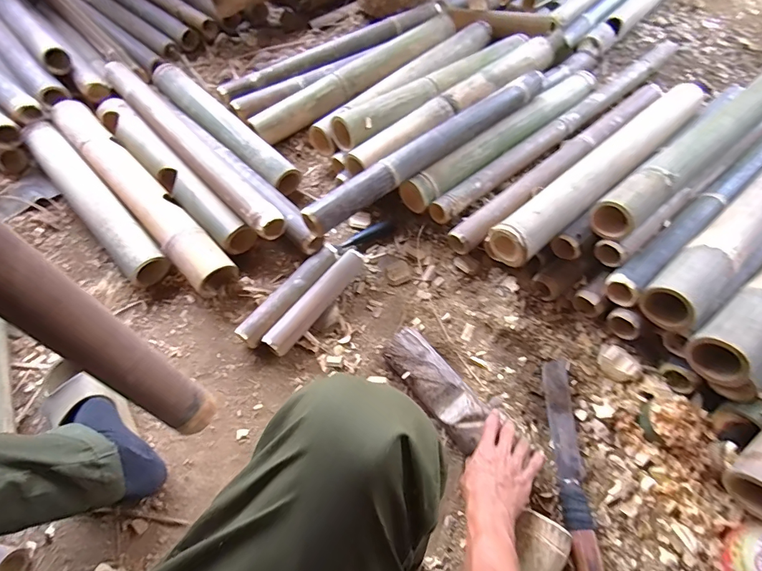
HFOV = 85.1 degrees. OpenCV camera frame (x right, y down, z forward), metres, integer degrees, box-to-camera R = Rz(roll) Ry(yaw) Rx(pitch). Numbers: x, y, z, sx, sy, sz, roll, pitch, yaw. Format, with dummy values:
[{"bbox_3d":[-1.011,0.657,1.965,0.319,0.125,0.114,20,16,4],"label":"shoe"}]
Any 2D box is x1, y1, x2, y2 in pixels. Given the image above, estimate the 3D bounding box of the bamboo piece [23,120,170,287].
[{"bbox_3d":[-0.602,-0.180,0.873,0.074,0.097,0.471,-39,67,-19],"label":"bamboo piece"}]

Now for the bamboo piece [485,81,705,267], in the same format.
[{"bbox_3d":[0.443,-0.240,0.813,0.606,0.066,0.092,-36,67,-19],"label":"bamboo piece"}]

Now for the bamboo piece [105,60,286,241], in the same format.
[{"bbox_3d":[-0.409,-0.296,0.876,0.062,0.071,0.618,-40,68,-20],"label":"bamboo piece"}]

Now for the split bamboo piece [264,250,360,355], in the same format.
[{"bbox_3d":[-0.117,0.029,0.774,0.048,0.042,0.240,33,66,18],"label":"split bamboo piece"}]

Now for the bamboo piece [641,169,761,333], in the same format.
[{"bbox_3d":[0.667,-0.132,0.737,0.587,0.070,0.082,-36,67,-19],"label":"bamboo piece"}]

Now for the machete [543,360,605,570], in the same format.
[{"bbox_3d":[0.292,0.272,0.637,0.049,0.035,0.325,0,61,1],"label":"machete"}]

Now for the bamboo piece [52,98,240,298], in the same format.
[{"bbox_3d":[-0.515,-0.197,0.880,0.081,0.094,0.604,-41,68,-20],"label":"bamboo piece"}]

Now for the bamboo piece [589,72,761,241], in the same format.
[{"bbox_3d":[0.620,-0.267,0.802,0.586,0.075,0.085,-36,66,-19],"label":"bamboo piece"}]

